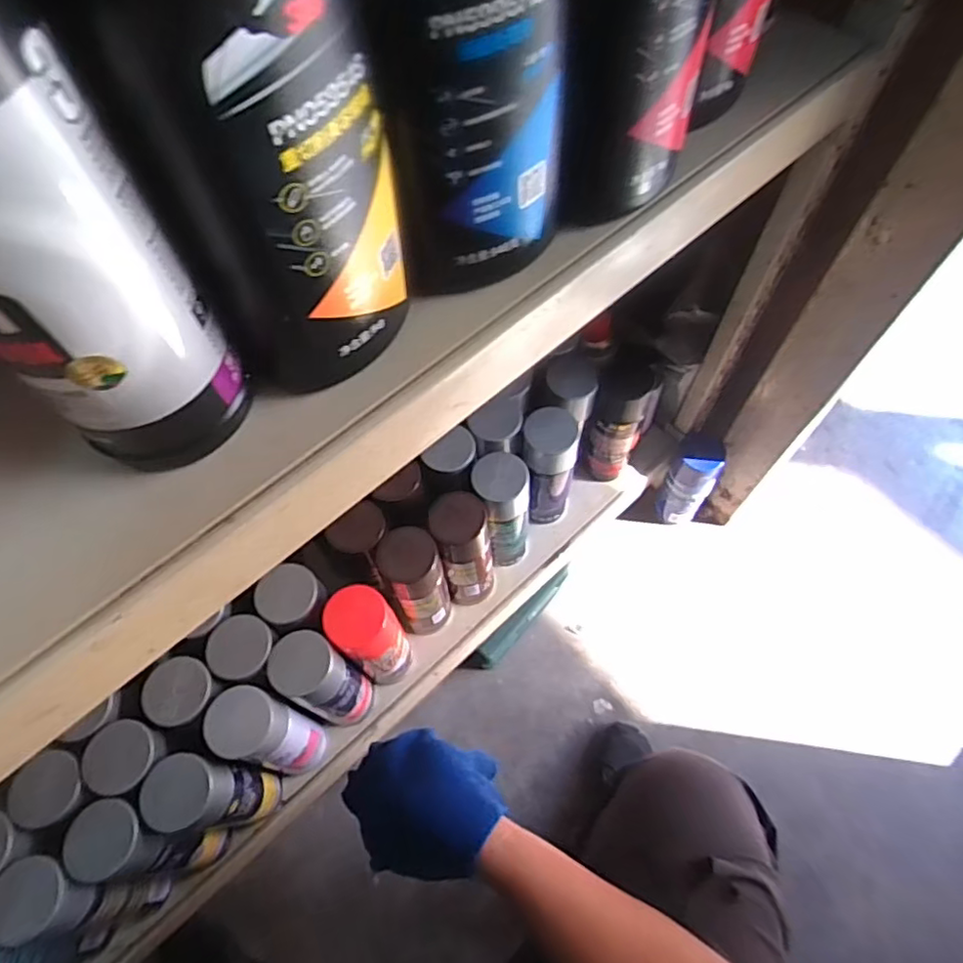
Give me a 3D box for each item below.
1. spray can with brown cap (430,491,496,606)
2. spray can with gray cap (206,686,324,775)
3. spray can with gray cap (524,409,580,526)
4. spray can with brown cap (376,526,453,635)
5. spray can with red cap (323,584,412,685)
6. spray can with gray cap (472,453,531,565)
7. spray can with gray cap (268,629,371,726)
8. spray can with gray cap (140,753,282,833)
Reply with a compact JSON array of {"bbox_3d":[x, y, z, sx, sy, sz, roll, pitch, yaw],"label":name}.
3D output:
[{"bbox_3d":[-0.018,0.084,0.725,0.061,0.199,0.059,-1,63,1],"label":"spray can with brown cap"},{"bbox_3d":[-0.220,0.260,0.649,0.064,0.186,0.062,19,65,11],"label":"spray can with gray cap"},{"bbox_3d":[0.081,-0.009,0.768,0.062,0.193,0.064,-1,63,1],"label":"spray can with gray cap"},{"bbox_3d":[-0.071,0.113,0.705,0.060,0.200,0.065,-1,63,1],"label":"spray can with brown cap"},{"bbox_3d":[-0.118,0.174,0.687,0.064,0.184,0.063,-1,63,1],"label":"spray can with red cap"},{"bbox_3d":[0.026,0.039,0.755,0.062,0.184,0.065,-1,63,1],"label":"spray can with gray cap"},{"bbox_3d":[-0.170,0.211,0.670,0.062,0.182,0.060,34,69,17],"label":"spray can with gray cap"},{"bbox_3d":[-0.261,0.314,0.628,0.067,0.185,0.058,-8,63,-2],"label":"spray can with gray cap"}]

